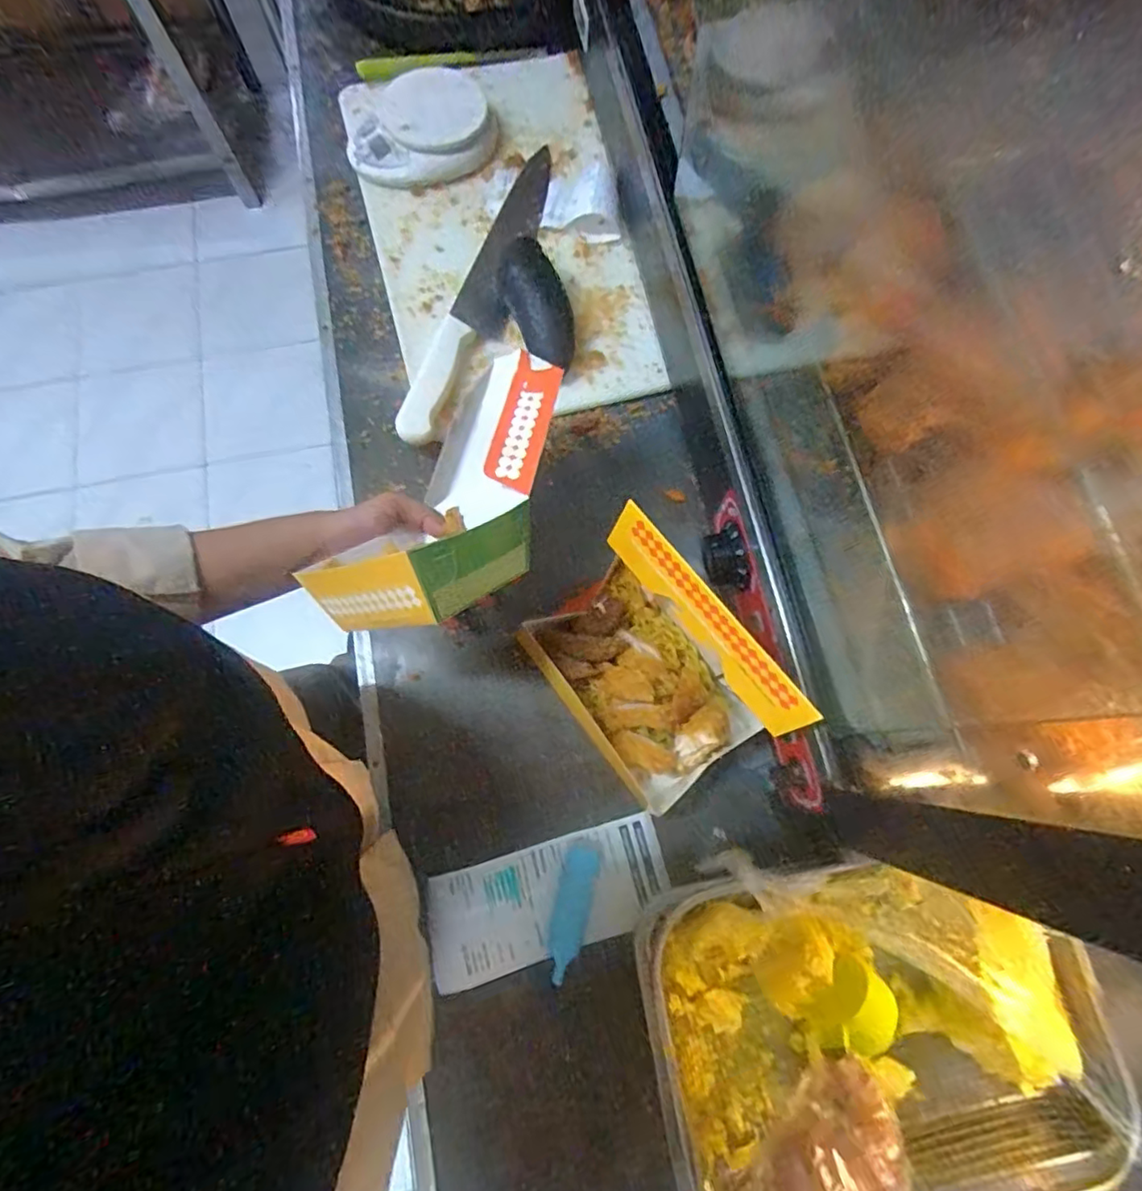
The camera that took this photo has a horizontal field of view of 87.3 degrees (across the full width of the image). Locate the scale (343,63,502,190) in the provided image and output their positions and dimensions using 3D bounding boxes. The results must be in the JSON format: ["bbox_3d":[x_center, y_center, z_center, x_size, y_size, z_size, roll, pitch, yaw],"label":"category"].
[{"bbox_3d":[-0.152,-0.473,0.609,0.147,0.035,0.117,-19,76,-6],"label":"scale"}]

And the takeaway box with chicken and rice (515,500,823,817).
[{"bbox_3d":[0.054,0.050,0.429,0.111,0.159,0.171,-33,78,-9],"label":"takeaway box with chicken and rice"}]

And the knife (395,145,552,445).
[{"bbox_3d":[-0.079,-0.292,0.565,0.053,0.026,0.335,19,76,4],"label":"knife"}]

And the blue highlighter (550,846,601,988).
[{"bbox_3d":[0.001,0.243,0.460,0.026,0.012,0.093,15,75,3],"label":"blue highlighter"}]

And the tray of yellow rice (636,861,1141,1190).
[{"bbox_3d":[0.204,0.295,0.414,0.291,0.068,0.211,-8,75,0],"label":"tray of yellow rice"}]

